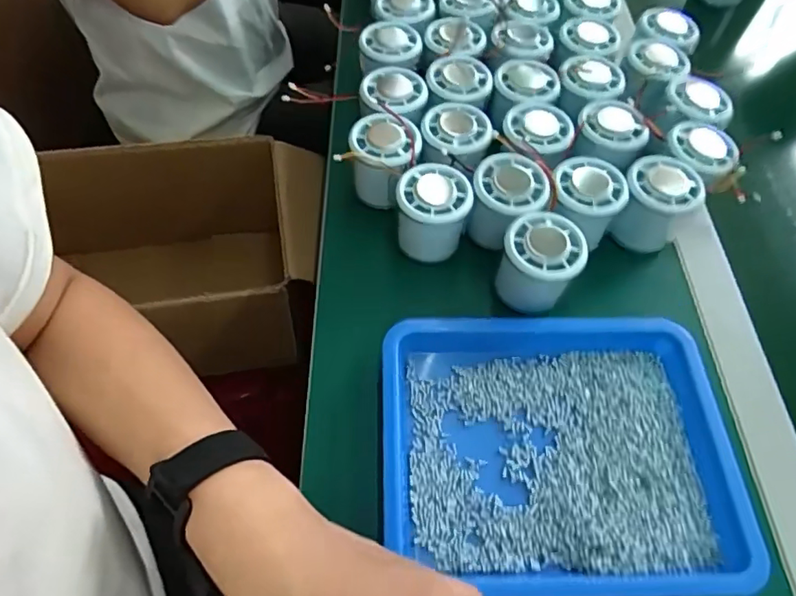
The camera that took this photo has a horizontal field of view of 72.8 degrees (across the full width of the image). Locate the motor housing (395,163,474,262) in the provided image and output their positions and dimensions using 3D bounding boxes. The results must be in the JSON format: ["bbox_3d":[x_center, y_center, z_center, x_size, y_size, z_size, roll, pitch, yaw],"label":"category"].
[{"bbox_3d":[0.027,-0.067,0.423,0.054,0.052,0.056,2,58,-3],"label":"motor housing"}]

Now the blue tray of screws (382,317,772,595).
[{"bbox_3d":[0.104,0.096,0.348,0.223,0.031,0.170,1,58,-3],"label":"blue tray of screws"}]

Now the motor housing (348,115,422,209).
[{"bbox_3d":[-0.011,-0.115,0.451,0.057,0.054,0.056,5,58,1],"label":"motor housing"}]

